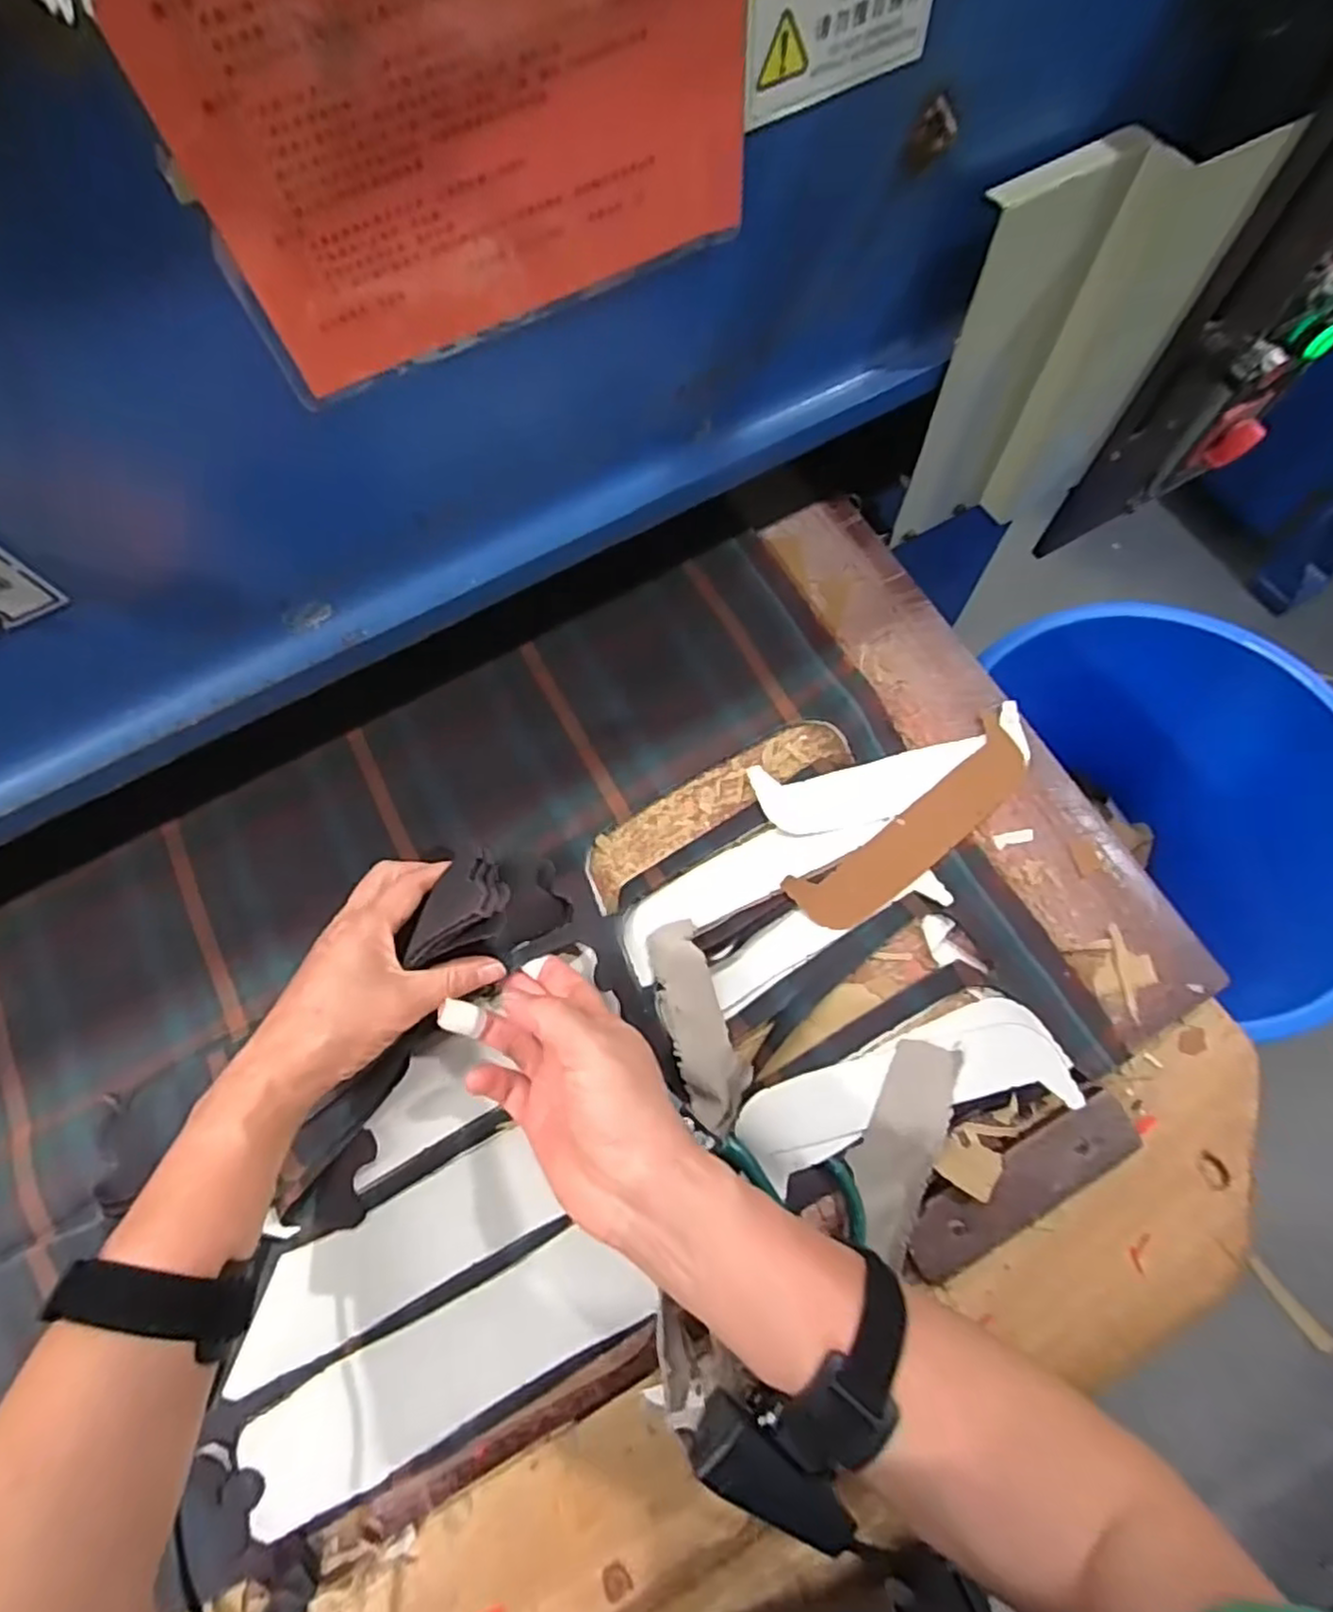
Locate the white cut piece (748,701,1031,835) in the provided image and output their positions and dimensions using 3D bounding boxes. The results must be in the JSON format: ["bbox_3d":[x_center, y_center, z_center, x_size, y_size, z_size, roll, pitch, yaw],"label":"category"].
[{"bbox_3d":[0.158,-0.022,0.493,0.193,0.006,0.055,-14,68,-5],"label":"white cut piece"}]

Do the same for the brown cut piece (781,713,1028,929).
[{"bbox_3d":[0.169,0.014,0.484,0.193,0.010,0.051,-38,74,-11],"label":"brown cut piece"}]

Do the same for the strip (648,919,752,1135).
[{"bbox_3d":[0.019,0.131,0.437,0.036,0.011,0.120,-17,72,-5],"label":"strip"}]

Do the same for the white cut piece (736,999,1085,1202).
[{"bbox_3d":[0.138,0.168,0.423,0.193,0.017,0.060,-17,72,-5],"label":"white cut piece"}]

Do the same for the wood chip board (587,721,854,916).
[{"bbox_3d":[0.032,-0.001,0.495,0.199,0.009,0.047,-32,71,-7],"label":"wood chip board"}]

